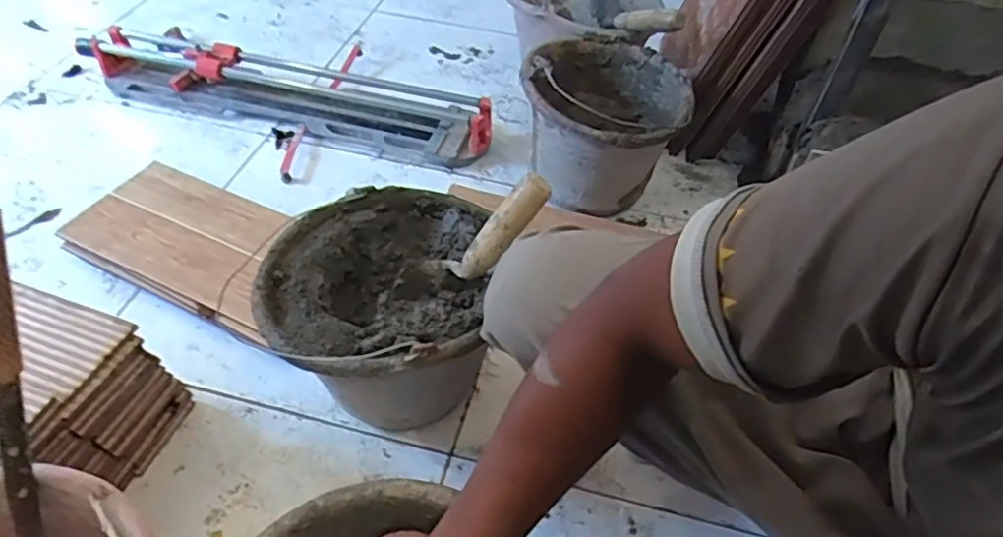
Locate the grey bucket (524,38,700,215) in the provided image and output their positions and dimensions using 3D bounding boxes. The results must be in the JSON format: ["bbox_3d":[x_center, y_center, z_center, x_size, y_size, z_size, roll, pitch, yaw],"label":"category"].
[{"bbox_3d":[0.157,-0.229,1.036,0.260,0.222,0.277,19,50,13],"label":"grey bucket"}]

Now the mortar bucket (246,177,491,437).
[{"bbox_3d":[-0.143,0.059,0.756,0.232,0.213,0.255,5,48,1],"label":"mortar bucket"}]

